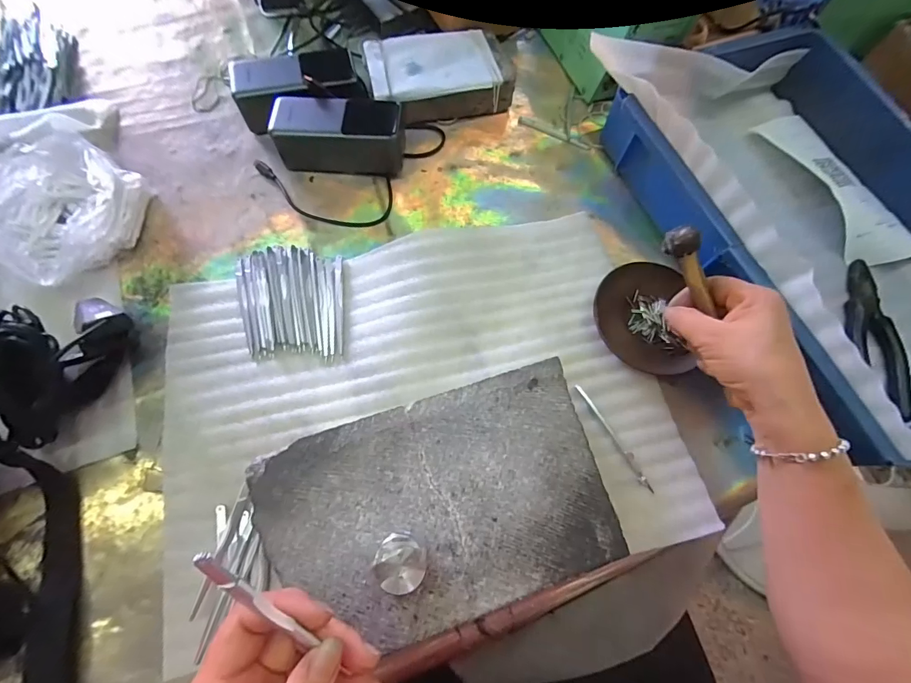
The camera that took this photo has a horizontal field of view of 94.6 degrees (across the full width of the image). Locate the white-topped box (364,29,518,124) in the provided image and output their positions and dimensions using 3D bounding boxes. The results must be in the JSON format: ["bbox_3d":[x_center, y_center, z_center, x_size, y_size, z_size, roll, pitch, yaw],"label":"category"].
[{"bbox_3d":[-0.019,-0.306,0.488,0.158,0.044,0.094,-16,71,-8],"label":"white-topped box"}]

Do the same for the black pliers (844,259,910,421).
[{"bbox_3d":[0.410,-0.009,0.414,0.047,0.014,0.165,8,70,1],"label":"black pliers"}]

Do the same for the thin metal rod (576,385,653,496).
[{"bbox_3d":[0.141,0.085,0.373,0.007,0.010,0.108,-29,74,-12],"label":"thin metal rod"}]

